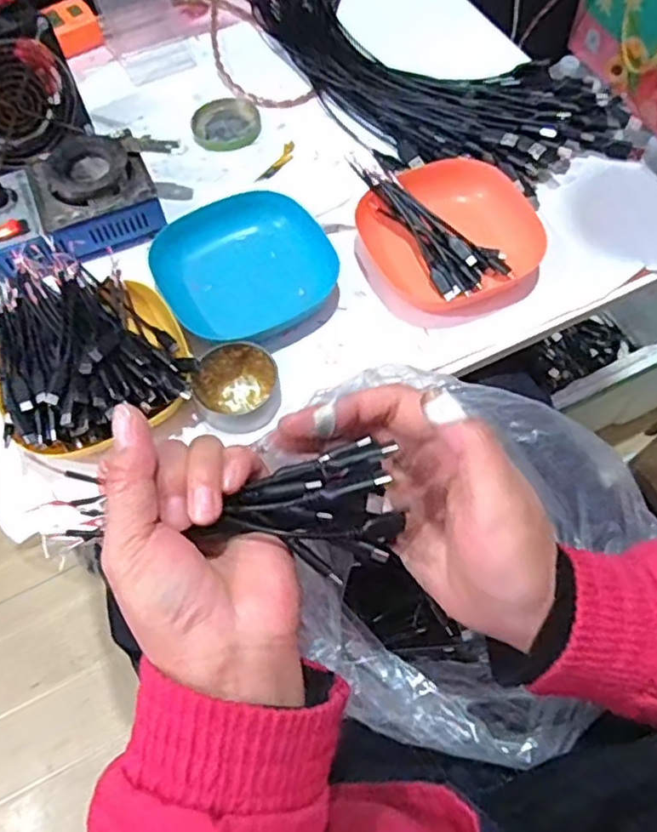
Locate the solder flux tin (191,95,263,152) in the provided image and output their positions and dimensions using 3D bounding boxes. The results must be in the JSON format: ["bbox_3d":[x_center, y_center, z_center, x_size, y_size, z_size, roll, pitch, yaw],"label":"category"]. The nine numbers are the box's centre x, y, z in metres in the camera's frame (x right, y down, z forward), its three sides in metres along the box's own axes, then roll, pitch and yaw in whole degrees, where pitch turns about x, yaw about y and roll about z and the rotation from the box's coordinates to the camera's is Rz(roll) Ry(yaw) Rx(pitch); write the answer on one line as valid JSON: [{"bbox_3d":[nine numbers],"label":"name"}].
[{"bbox_3d":[-0.099,-0.285,0.639,0.066,0.011,0.065,-1,63,2],"label":"solder flux tin"}]

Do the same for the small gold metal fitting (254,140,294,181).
[{"bbox_3d":[-0.047,-0.239,0.614,0.013,0.004,0.059,26,67,15],"label":"small gold metal fitting"}]

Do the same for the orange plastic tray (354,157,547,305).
[{"bbox_3d":[0.097,-0.158,0.548,0.133,0.030,0.136,-16,64,-5],"label":"orange plastic tray"}]

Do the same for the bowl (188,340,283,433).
[{"bbox_3d":[-0.067,-0.021,0.486,0.061,0.030,0.059,-1,63,2],"label":"bowl"}]

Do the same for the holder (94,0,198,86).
[{"bbox_3d":[-0.193,-0.417,0.661,0.081,0.092,0.107,-23,64,-9],"label":"holder"}]

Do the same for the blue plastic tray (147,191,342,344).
[{"bbox_3d":[-0.069,-0.123,0.538,0.135,0.032,0.119,-27,65,-11],"label":"blue plastic tray"}]

